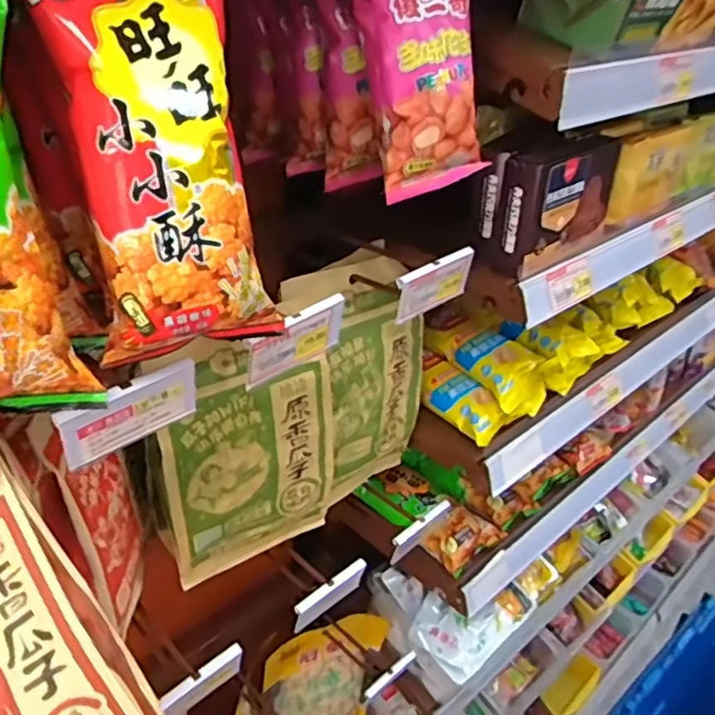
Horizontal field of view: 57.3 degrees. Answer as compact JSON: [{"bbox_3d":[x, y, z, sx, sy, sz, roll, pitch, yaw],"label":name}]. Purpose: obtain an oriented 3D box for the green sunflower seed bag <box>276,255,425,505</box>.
[{"bbox_3d":[0.010,0.026,0.641,0.144,0.248,0.042,-30,35,-31],"label":"green sunflower seed bag"}]

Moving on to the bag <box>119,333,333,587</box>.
[{"bbox_3d":[-0.089,0.085,0.556,0.147,0.223,0.025,-16,37,-26],"label":"bag"}]

